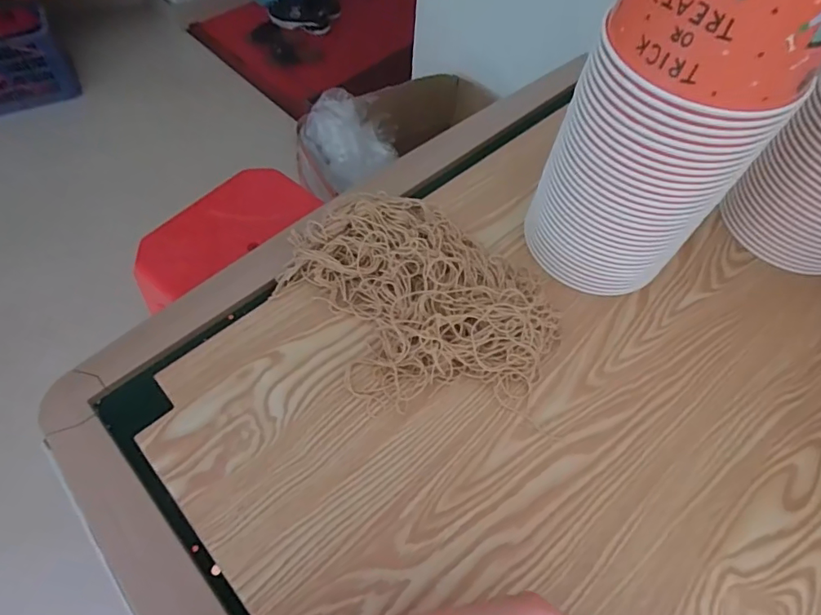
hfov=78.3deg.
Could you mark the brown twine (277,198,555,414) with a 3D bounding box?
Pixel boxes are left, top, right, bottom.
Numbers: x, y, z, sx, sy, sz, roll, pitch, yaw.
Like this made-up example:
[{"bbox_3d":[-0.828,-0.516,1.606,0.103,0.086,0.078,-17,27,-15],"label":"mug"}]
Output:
[{"bbox_3d":[0.006,-0.011,0.513,0.284,0.054,0.210,31,63,14],"label":"brown twine"}]

